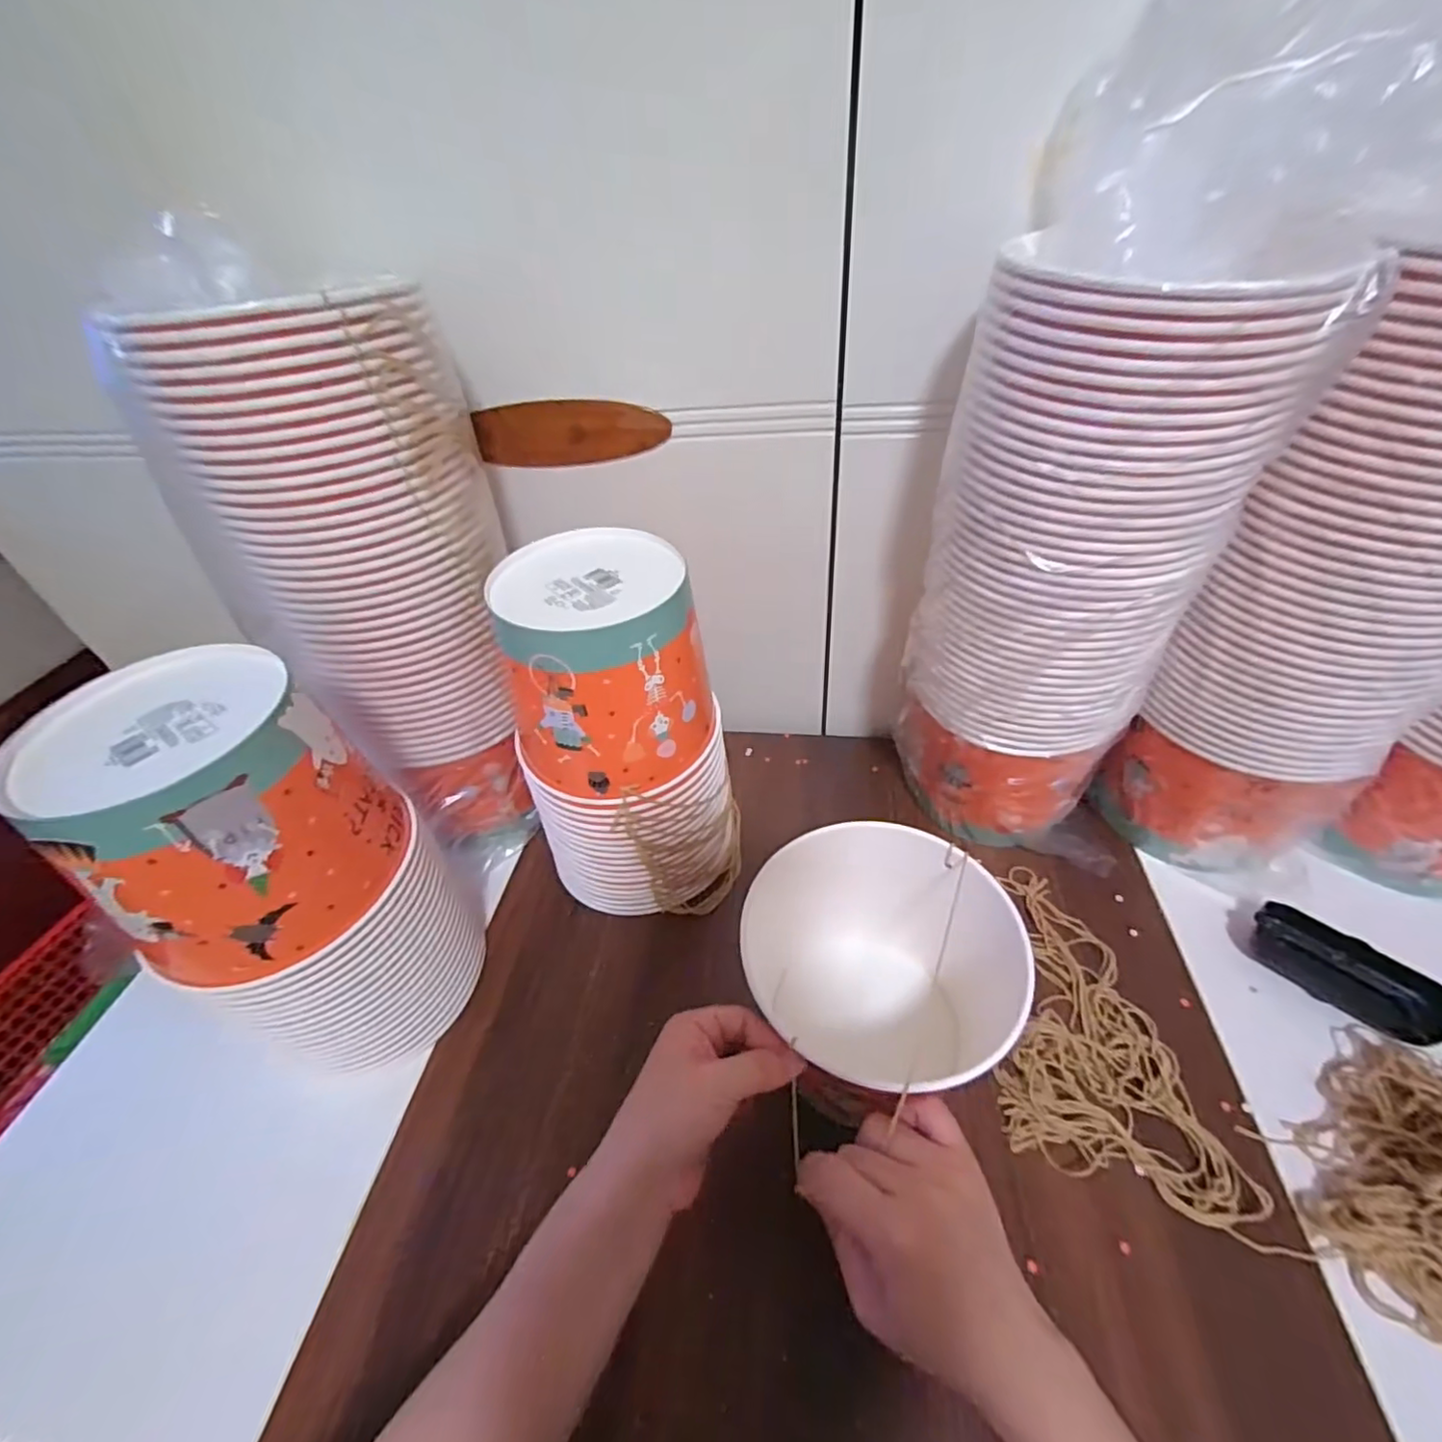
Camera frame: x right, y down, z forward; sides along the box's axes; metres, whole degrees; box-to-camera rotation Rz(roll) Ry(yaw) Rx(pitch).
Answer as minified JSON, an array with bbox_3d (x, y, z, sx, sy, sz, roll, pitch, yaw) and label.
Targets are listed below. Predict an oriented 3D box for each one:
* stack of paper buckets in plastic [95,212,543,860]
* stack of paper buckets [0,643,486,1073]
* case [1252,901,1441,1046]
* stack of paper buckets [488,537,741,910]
[{"bbox_3d":[-0.242,-0.087,0.468,0.137,0.426,0.138,4,43,11],"label":"stack of paper buckets in plastic"},{"bbox_3d":[-0.275,0.108,0.408,0.136,0.287,0.139,26,51,30],"label":"stack of paper buckets"},{"bbox_3d":[0.453,0.180,0.450,0.052,0.025,0.108,-33,49,-27],"label":"case"},{"bbox_3d":[-0.075,0.020,0.496,0.155,0.283,0.145,-7,42,-2],"label":"stack of paper buckets"}]

